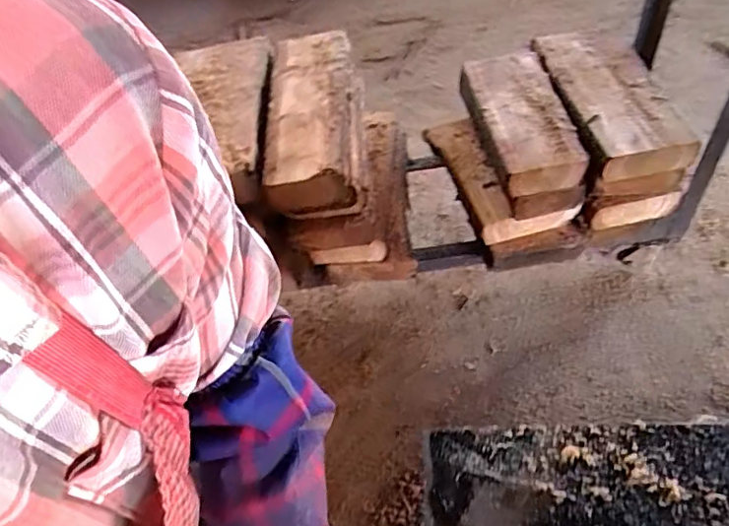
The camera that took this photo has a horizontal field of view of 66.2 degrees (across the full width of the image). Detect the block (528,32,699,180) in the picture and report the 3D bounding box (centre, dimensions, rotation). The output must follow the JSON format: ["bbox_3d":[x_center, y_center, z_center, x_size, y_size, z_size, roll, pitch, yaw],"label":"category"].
[{"bbox_3d":[0.626,-0.437,1.448,0.237,0.089,0.579,-6,51,-1],"label":"block"}]

